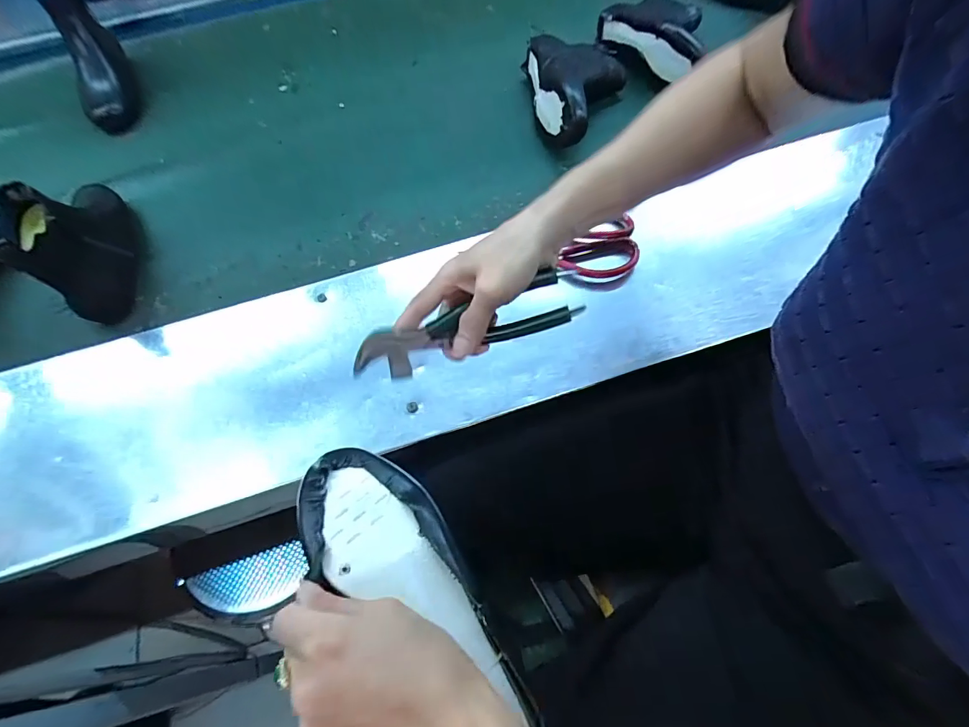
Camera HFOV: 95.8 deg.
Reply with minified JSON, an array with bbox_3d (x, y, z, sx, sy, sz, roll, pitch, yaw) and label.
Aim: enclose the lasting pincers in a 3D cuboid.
[{"bbox_3d":[-0.015,-0.029,0.362,0.188,0.022,0.047,-20,110,2],"label":"lasting pincers"}]

